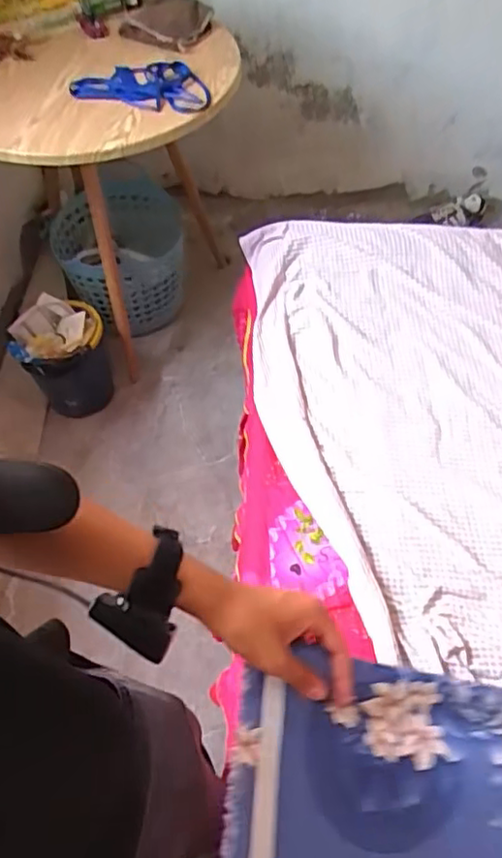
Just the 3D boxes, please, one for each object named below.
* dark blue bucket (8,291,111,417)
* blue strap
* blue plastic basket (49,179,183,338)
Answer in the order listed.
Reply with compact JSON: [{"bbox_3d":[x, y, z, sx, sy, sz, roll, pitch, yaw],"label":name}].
[{"bbox_3d":[-0.487,-0.184,1.679,0.229,0.266,0.217,-13,56,-7],"label":"dark blue bucket"},{"bbox_3d":[-0.221,-0.719,1.307,0.293,0.032,0.138,11,57,9],"label":"blue strap"},{"bbox_3d":[-0.375,-0.511,1.820,0.371,0.395,0.347,-13,56,-7],"label":"blue plastic basket"}]

